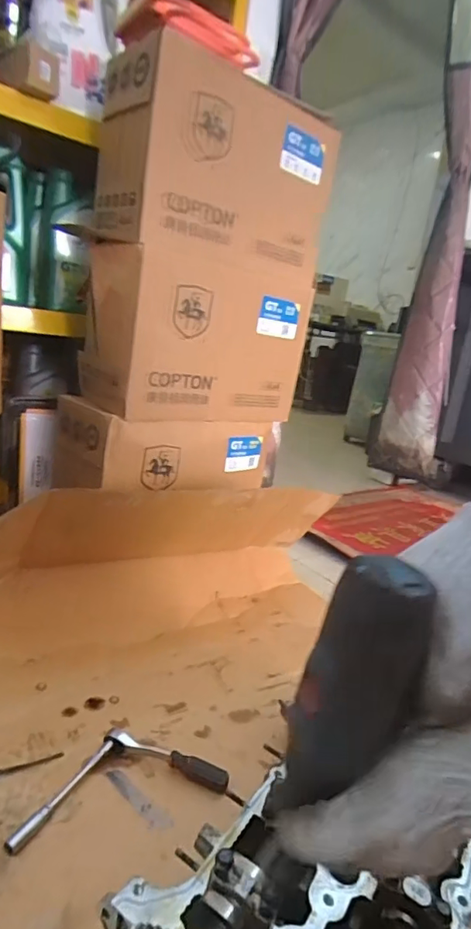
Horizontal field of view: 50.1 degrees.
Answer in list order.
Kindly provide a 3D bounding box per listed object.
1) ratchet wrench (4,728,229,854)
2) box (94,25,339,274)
[{"bbox_3d":[-0.130,0.344,0.560,0.222,0.022,0.105,1,15,-24],"label":"ratchet wrench"},{"bbox_3d":[-0.040,-0.592,1.054,0.444,0.325,0.295,-2,18,-38],"label":"box"}]

